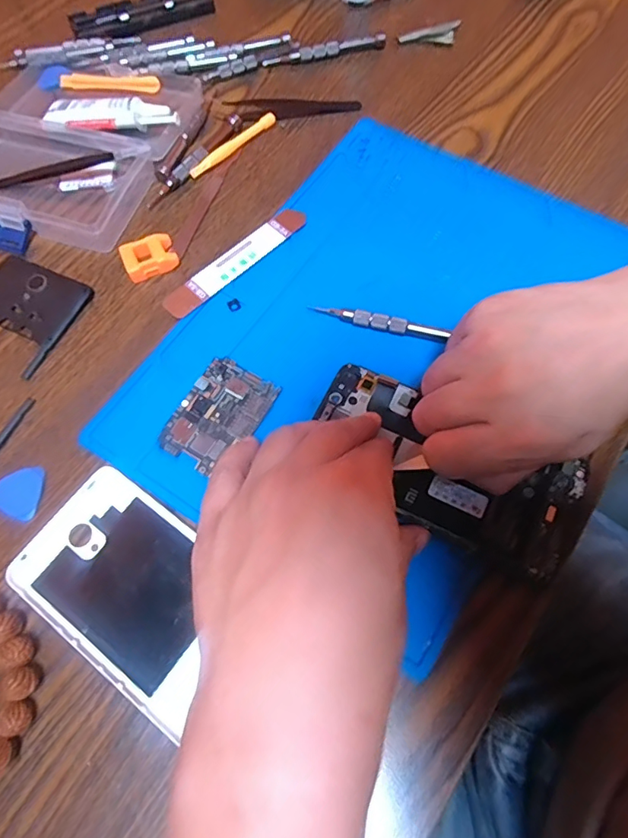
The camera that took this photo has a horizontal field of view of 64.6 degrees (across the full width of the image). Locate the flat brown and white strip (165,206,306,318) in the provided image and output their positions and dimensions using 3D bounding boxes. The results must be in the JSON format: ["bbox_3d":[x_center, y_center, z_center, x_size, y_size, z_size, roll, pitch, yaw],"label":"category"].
[{"bbox_3d":[-0.052,-0.108,0.336,0.114,0.005,0.023,-42,72,-15],"label":"flat brown and white strip"}]

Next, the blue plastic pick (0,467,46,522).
[{"bbox_3d":[-0.168,0.042,0.278,0.029,0.004,0.030,-2,67,1],"label":"blue plastic pick"}]

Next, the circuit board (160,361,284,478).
[{"bbox_3d":[-0.055,-0.003,0.290,0.045,0.005,0.065,28,70,13],"label":"circuit board"}]

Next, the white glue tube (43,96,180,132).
[{"bbox_3d":[-0.155,-0.233,0.382,0.107,0.017,0.028,10,67,6],"label":"white glue tube"}]

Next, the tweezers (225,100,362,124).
[{"bbox_3d":[-0.015,-0.246,0.393,0.103,0.010,0.014,-5,67,-1],"label":"tweezers"}]

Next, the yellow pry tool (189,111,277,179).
[{"bbox_3d":[-0.062,-0.210,0.380,0.011,0.007,0.083,41,74,17],"label":"yellow pry tool"}]

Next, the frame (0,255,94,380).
[{"bbox_3d":[-0.201,-0.061,0.321,0.076,0.006,0.100,24,69,11],"label":"frame"}]

